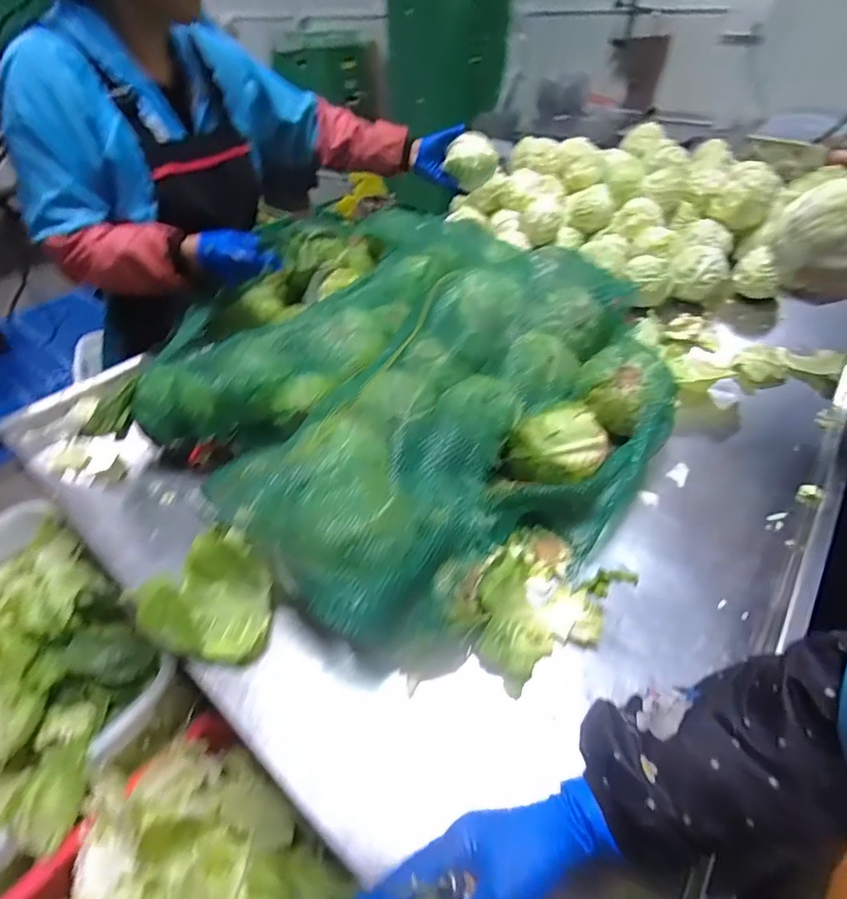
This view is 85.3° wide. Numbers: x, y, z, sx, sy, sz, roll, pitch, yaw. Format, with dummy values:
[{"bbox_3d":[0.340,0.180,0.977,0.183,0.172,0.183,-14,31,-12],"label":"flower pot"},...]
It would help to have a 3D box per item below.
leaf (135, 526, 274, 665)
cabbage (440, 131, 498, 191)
[{"bbox_3d":[-0.258,0.173,0.546,0.152,0.074,0.123,3,46,6],"label":"leaf"},{"bbox_3d":[0.113,-0.659,1.056,0.110,0.100,0.086,4,46,7],"label":"cabbage"}]

